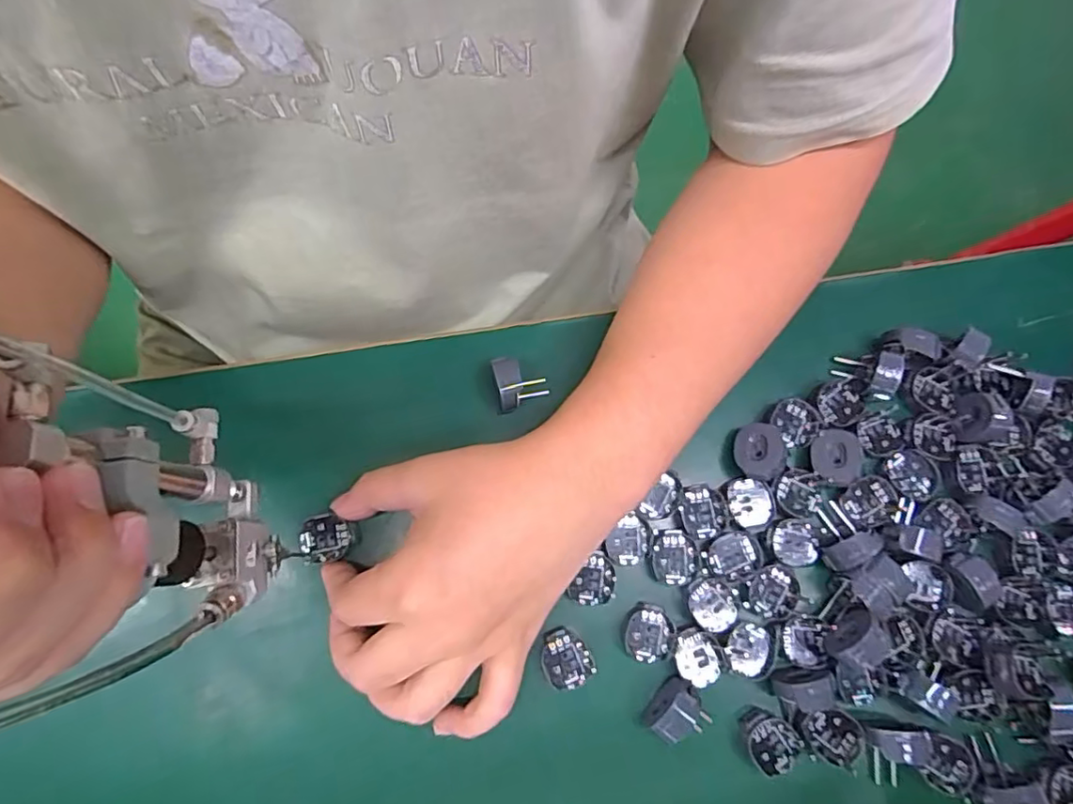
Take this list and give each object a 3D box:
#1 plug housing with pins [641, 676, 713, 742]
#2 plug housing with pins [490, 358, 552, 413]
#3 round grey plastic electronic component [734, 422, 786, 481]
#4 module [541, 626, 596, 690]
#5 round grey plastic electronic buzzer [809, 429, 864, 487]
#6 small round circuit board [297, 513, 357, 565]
[{"bbox_3d":[0.068,0.151,0.290,0.019,0.025,0.029,44,82,7],"label":"plug housing with pins"},{"bbox_3d":[-0.009,-0.010,0.328,0.029,0.035,0.025,-10,80,-3],"label":"plug housing with pins"},{"bbox_3d":[0.121,0.026,0.319,0.026,0.008,0.031,-1,73,35],"label":"round grey plastic electronic component"},{"bbox_3d":[0.014,0.131,0.304,0.025,0.020,0.029,-29,81,-6],"label":"module"},{"bbox_3d":[0.161,0.030,0.318,0.024,0.006,0.029,-15,84,28],"label":"round grey plastic electronic buzzer"},{"bbox_3d":[-0.110,0.071,0.309,0.026,0.004,0.023,-13,80,-3],"label":"small round circuit board"}]

